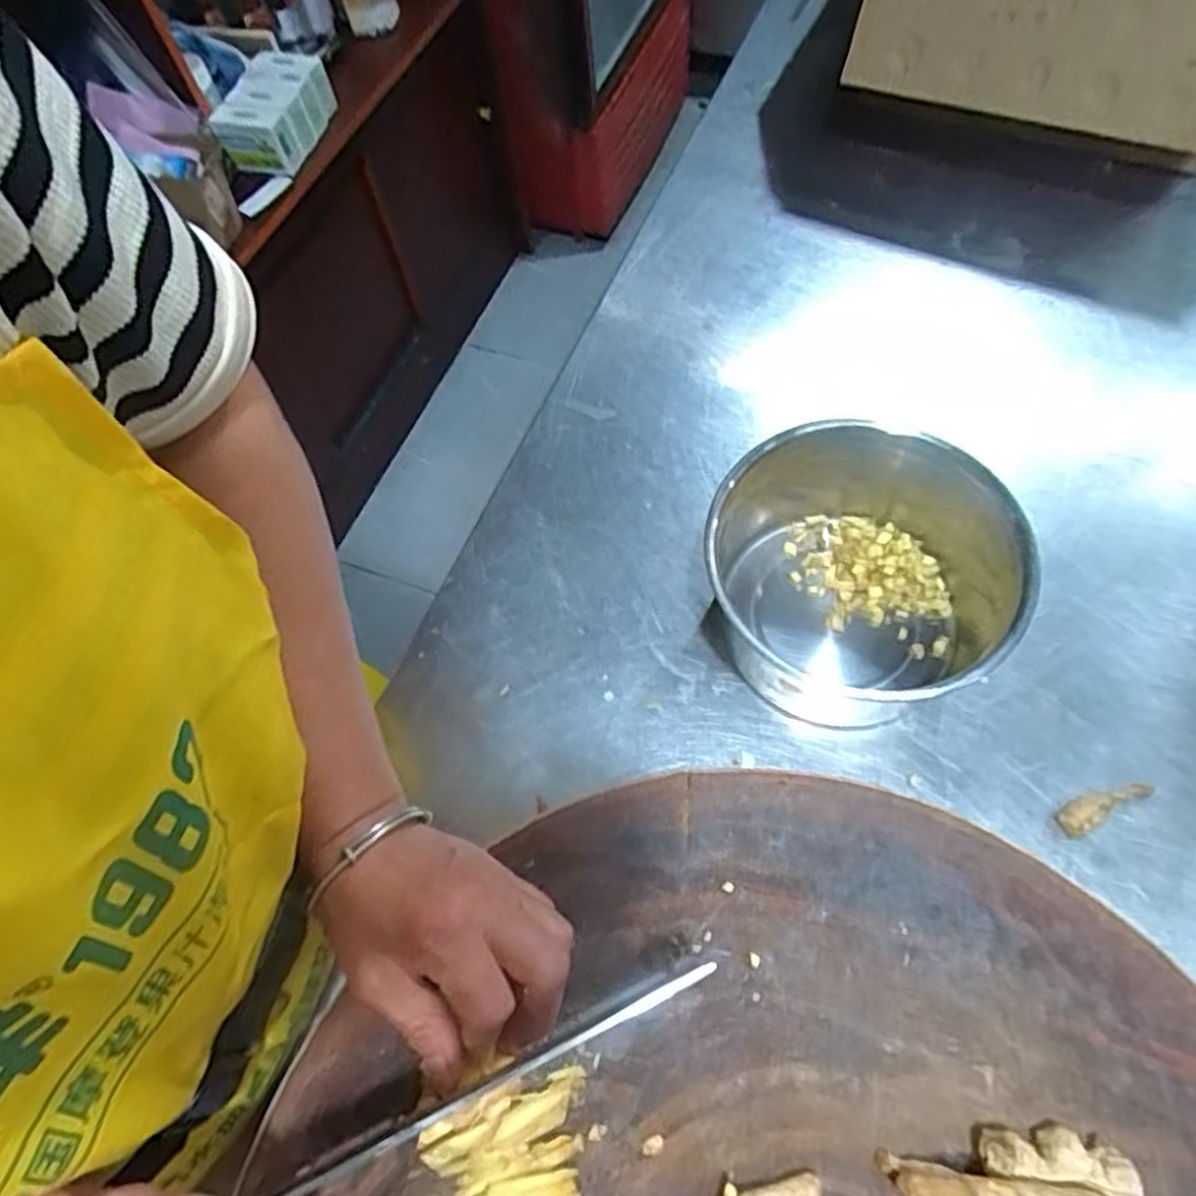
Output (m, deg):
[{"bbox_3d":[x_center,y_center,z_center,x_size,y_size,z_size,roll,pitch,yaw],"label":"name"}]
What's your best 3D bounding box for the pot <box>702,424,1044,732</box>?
[{"bbox_3d":[0.161,-0.017,0.475,0.173,0.103,0.163,-3,63,6],"label":"pot"}]

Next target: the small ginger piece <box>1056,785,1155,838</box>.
[{"bbox_3d":[0.293,0.118,0.445,0.062,0.013,0.018,-27,65,-10],"label":"small ginger piece"}]

